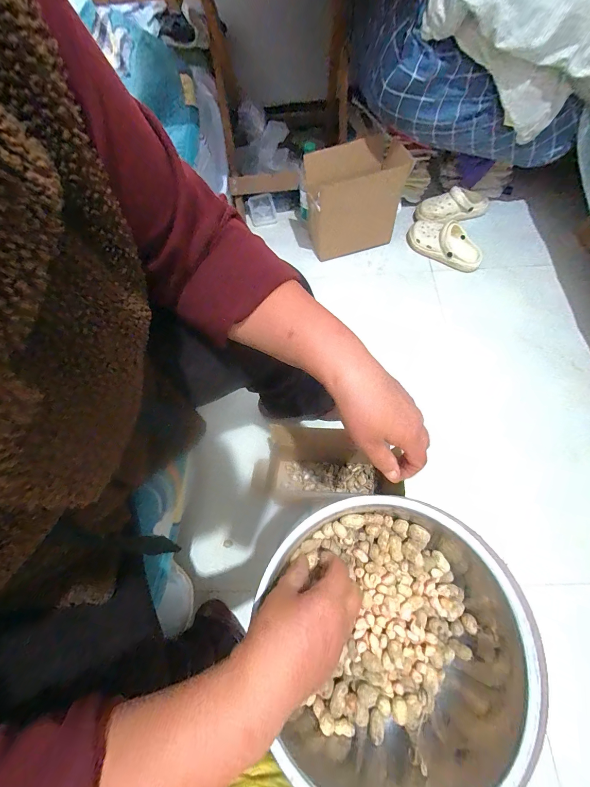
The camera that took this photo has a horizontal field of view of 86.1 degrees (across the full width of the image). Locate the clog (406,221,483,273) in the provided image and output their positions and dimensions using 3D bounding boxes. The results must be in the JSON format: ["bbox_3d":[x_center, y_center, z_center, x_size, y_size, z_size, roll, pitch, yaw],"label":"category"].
[{"bbox_3d":[0.430,-0.431,0.903,0.220,0.072,0.082,31,72,14],"label":"clog"}]

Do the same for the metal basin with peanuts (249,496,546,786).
[{"bbox_3d":[0.123,0.270,0.324,0.280,0.122,0.302,-1,67,2],"label":"metal basin with peanuts"}]

